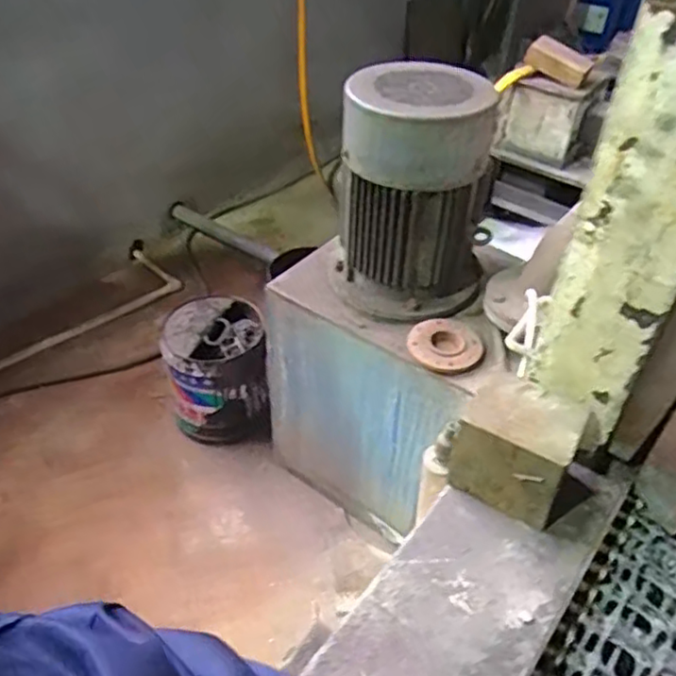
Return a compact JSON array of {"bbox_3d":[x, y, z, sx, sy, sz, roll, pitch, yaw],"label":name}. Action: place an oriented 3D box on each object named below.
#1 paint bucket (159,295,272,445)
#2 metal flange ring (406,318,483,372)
[{"bbox_3d":[-0.324,0.072,1.760,0.264,0.291,0.287,-6,43,-10],"label":"paint bucket"},{"bbox_3d":[0.189,0.011,1.168,0.128,0.027,0.106,14,44,12],"label":"metal flange ring"}]

